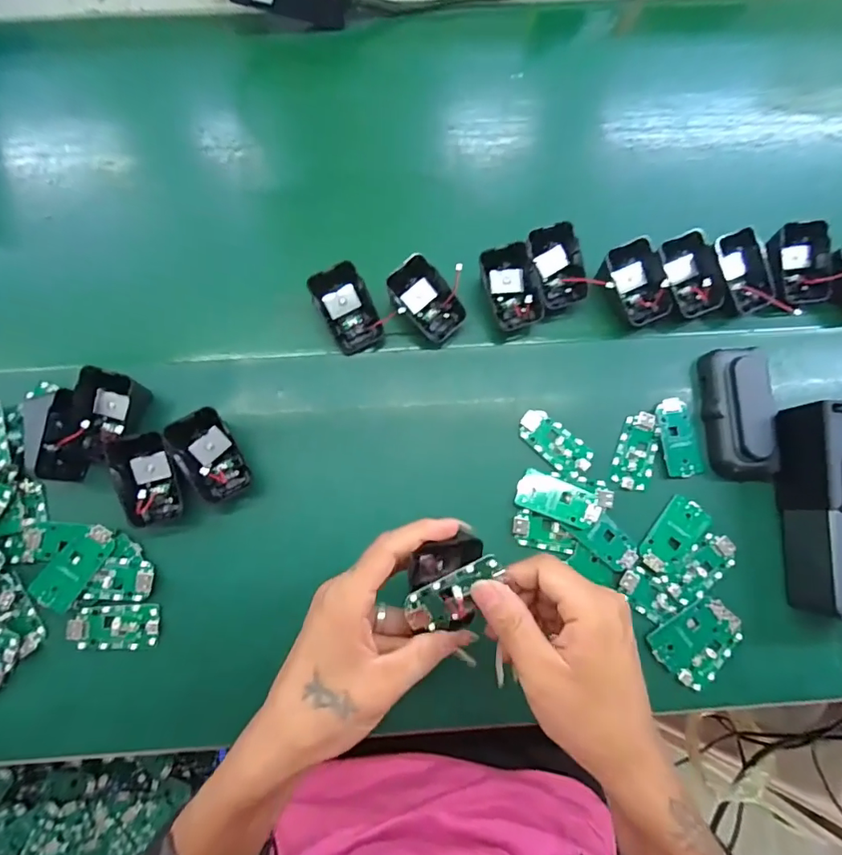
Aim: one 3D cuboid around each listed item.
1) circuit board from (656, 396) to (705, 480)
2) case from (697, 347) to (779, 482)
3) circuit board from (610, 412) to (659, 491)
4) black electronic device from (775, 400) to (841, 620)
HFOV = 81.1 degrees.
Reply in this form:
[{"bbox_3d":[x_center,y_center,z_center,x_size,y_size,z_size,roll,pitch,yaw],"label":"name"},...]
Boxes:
[{"bbox_3d":[0.213,0.008,0.405,0.032,0.004,0.064,-6,75,-2],"label":"circuit board"},{"bbox_3d":[0.261,-0.013,0.399,0.049,0.025,0.106,-2,75,-1],"label":"case"},{"bbox_3d":[0.177,0.019,0.404,0.031,0.006,0.064,17,76,4],"label":"circuit board"},{"bbox_3d":[0.316,0.060,0.367,0.065,0.061,0.159,0,89,1],"label":"black electronic device"}]

